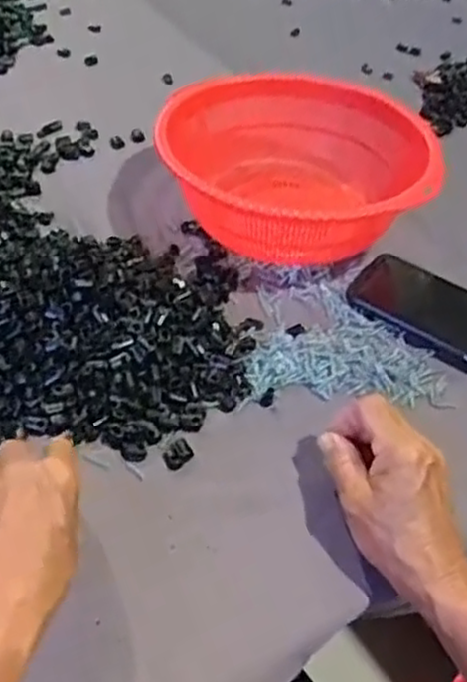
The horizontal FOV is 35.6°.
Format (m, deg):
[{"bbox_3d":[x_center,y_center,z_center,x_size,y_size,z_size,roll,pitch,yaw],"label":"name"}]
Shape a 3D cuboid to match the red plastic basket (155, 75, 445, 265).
[{"bbox_3d":[0.048,-0.147,0.627,0.222,0.090,0.206,4,43,-4],"label":"red plastic basket"}]

